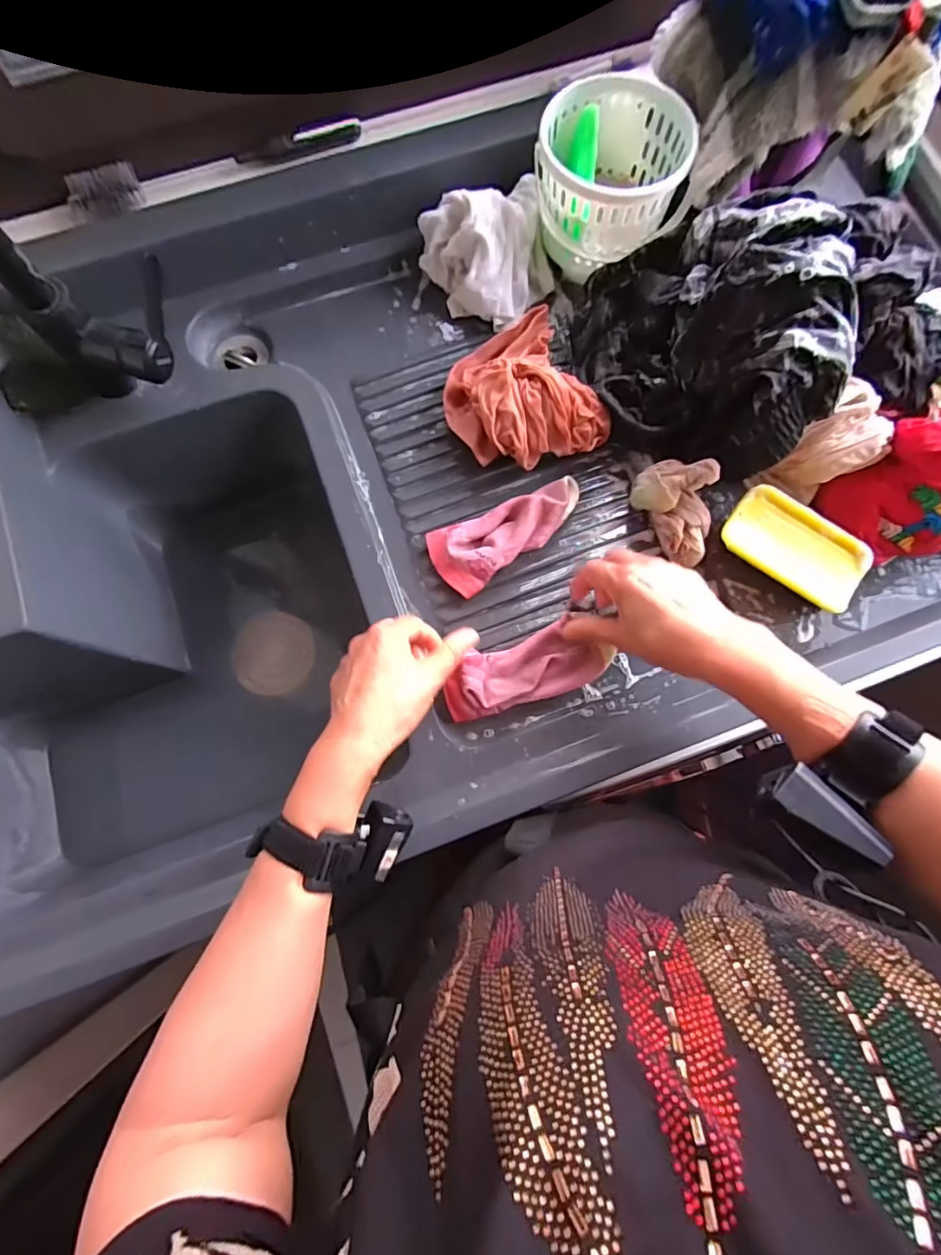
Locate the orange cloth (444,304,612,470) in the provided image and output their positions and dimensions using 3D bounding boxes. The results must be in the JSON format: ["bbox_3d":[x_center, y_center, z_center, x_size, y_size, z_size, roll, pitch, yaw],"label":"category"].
[{"bbox_3d":[0.046,-0.216,0.486,0.128,0.068,0.142,-28,80,-6],"label":"orange cloth"}]

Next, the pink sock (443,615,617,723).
[{"bbox_3d":[0.048,0.034,0.445,0.142,0.024,0.055,-16,79,-10],"label":"pink sock"}]

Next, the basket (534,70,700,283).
[{"bbox_3d":[0.134,-0.427,0.505,0.137,0.090,0.138,0,78,-1],"label":"basket"}]

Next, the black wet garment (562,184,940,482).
[{"bbox_3d":[0.235,-0.265,0.445,0.232,0.144,0.245,-20,79,-5],"label":"black wet garment"}]

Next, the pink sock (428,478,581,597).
[{"bbox_3d":[0.033,-0.091,0.476,0.145,0.026,0.063,-34,81,-7],"label":"pink sock"}]

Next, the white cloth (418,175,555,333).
[{"bbox_3d":[0.022,-0.368,0.520,0.122,0.073,0.113,-18,79,-4],"label":"white cloth"}]

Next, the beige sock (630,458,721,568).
[{"bbox_3d":[0.184,-0.104,0.456,0.044,0.074,0.090,-32,81,-7],"label":"beige sock"}]

